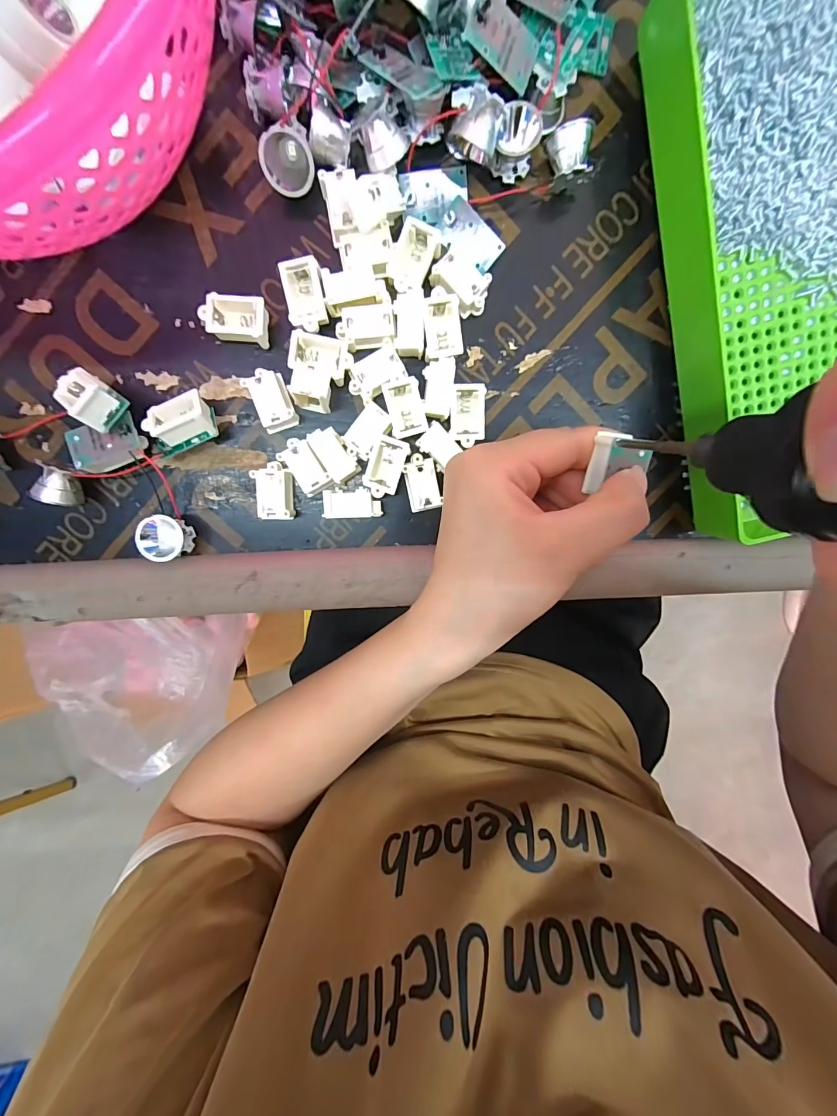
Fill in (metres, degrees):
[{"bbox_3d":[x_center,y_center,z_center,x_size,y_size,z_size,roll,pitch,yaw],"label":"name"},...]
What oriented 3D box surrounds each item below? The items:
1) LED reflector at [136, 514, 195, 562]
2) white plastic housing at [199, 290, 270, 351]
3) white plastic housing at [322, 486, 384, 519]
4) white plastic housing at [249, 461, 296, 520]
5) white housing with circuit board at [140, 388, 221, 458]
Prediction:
[{"bbox_3d":[-0.129,-0.010,0.207,0.019,0.020,0.022,-10,99,-1],"label":"LED reflector"},{"bbox_3d":[-0.086,-0.114,0.194,0.031,0.016,0.020,9,98,-4],"label":"white plastic housing"},{"bbox_3d":[-0.034,-0.029,0.211,0.029,0.018,0.015,-2,99,-2],"label":"white plastic housing"},{"bbox_3d":[-0.074,-0.035,0.210,0.018,0.015,0.029,-3,99,-2],"label":"white plastic housing"},{"bbox_3d":[-0.116,-0.066,0.196,0.031,0.019,0.018,-21,75,3],"label":"white housing with circuit board"}]

